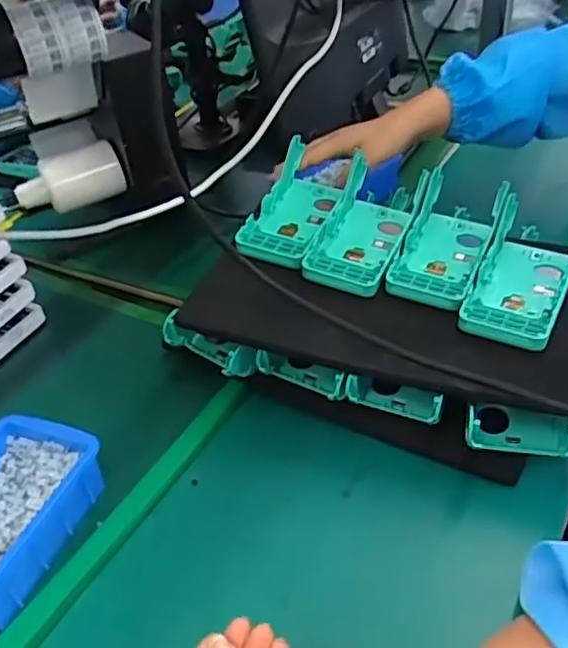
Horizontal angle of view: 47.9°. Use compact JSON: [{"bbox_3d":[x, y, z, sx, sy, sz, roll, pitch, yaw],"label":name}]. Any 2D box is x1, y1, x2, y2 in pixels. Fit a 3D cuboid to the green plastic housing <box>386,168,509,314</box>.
[{"bbox_3d":[0.162,-0.087,0.625,0.082,0.060,0.185,9,37,25],"label":"green plastic housing"}]

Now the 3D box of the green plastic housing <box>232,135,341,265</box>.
[{"bbox_3d":[0.008,-0.126,0.661,0.075,0.073,0.165,3,35,16],"label":"green plastic housing"}]

